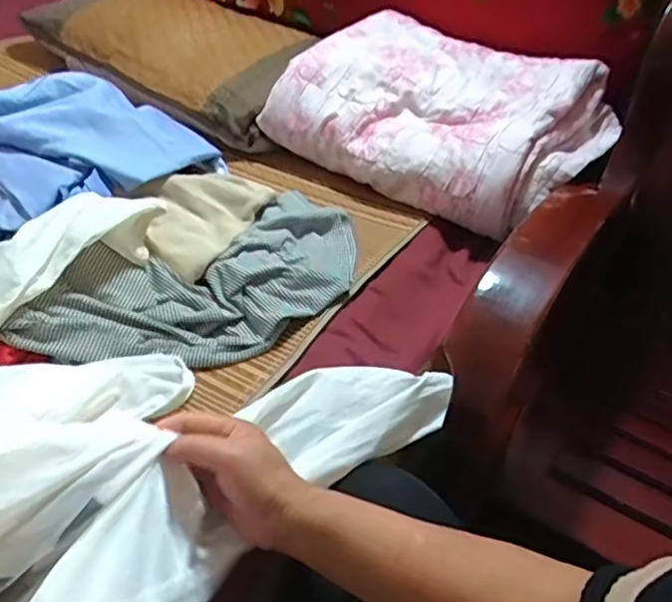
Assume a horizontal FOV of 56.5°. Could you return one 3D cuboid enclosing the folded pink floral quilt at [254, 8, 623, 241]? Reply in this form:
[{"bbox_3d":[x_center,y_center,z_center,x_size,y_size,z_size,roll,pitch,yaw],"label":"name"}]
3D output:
[{"bbox_3d":[0.147,-0.274,0.893,0.431,0.138,0.279,31,48,28],"label":"folded pink floral quilt"}]

